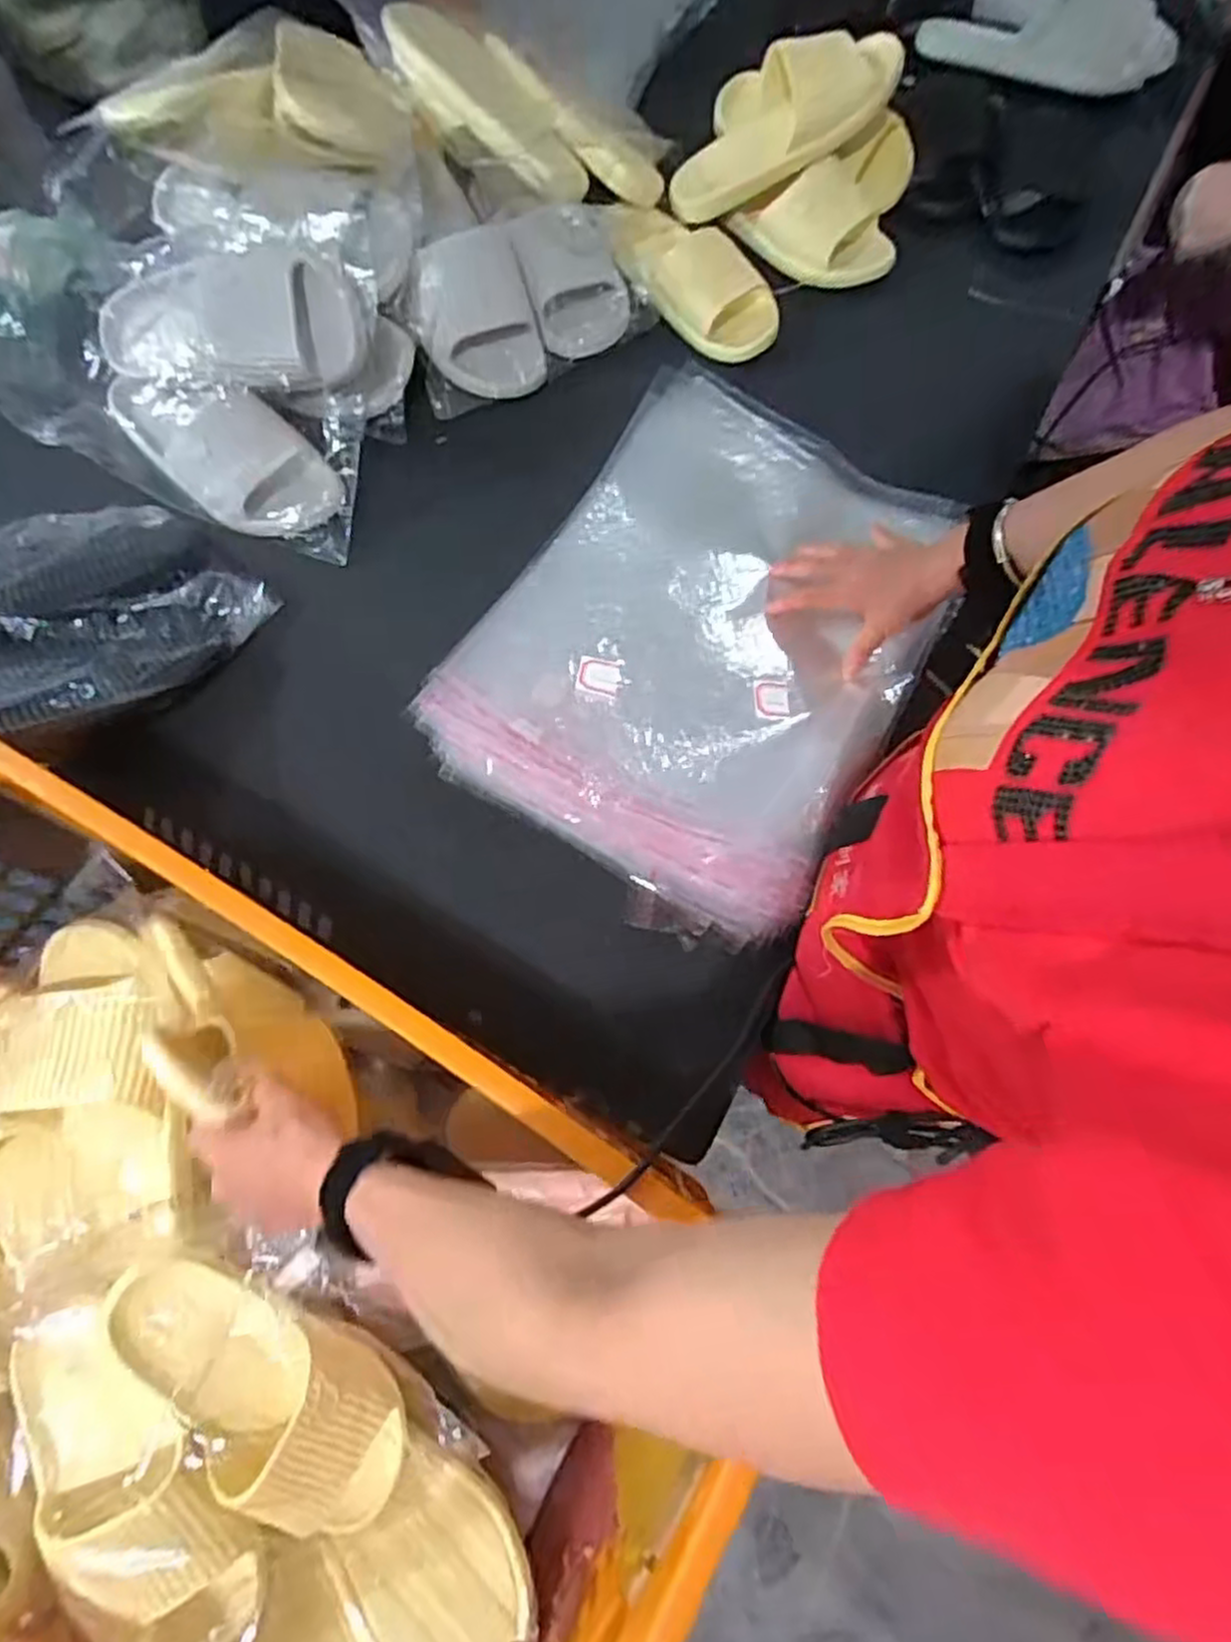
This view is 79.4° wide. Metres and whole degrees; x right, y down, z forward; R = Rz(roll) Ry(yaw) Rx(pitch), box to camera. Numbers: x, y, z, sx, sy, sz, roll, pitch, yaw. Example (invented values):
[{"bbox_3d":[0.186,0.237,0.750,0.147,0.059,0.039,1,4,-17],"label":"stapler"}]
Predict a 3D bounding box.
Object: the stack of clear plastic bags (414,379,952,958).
[{"bbox_3d":[0.080,-0.156,0.617,0.321,0.068,0.423,31,74,10],"label":"stack of clear plastic bags"}]

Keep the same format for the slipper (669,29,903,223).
[{"bbox_3d":[0.172,-0.725,0.762,0.256,0.065,0.102,-29,72,12],"label":"slipper"}]

